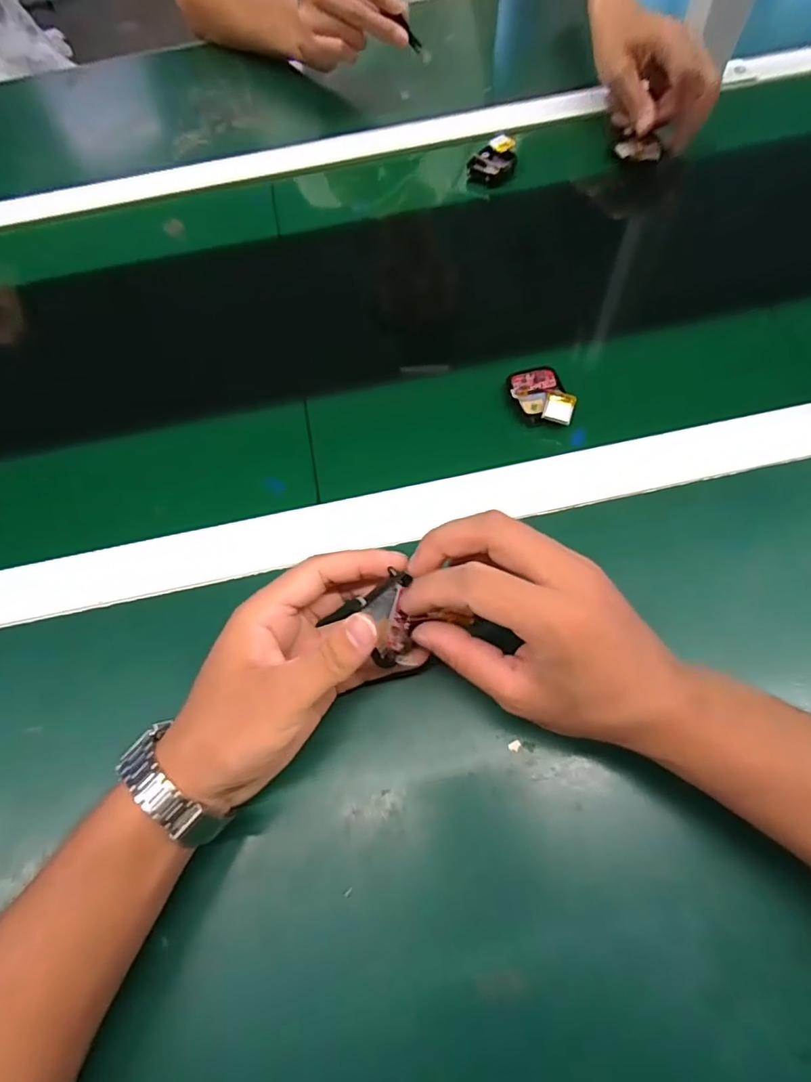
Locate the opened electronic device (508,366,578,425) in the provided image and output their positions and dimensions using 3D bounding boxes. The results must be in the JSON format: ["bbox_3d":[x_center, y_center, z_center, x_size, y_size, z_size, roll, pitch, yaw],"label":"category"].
[{"bbox_3d":[0.098,-0.102,0.389,0.037,0.015,0.055,-17,63,-5],"label":"opened electronic device"}]

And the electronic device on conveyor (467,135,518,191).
[{"bbox_3d":[0.084,-0.365,0.523,0.044,0.021,0.050,8,64,7],"label":"electronic device on conveyor"}]

